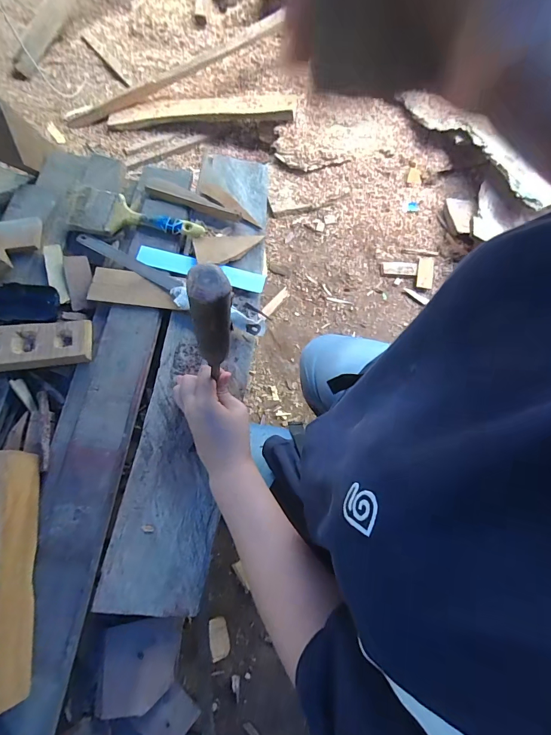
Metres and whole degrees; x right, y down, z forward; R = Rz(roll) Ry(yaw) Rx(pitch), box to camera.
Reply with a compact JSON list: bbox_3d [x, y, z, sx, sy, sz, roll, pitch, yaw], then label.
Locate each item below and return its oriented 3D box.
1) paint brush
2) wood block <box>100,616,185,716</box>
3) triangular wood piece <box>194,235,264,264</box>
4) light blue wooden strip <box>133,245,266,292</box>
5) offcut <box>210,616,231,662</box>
[{"bbox_3d":[-0.219,-0.224,0.549,0.217,0.025,0.071,15,69,4],"label":"paint brush"},{"bbox_3d":[-0.149,0.332,0.409,0.078,0.018,0.089,0,70,1],"label":"wood block"},{"bbox_3d":[-0.069,-0.183,0.557,0.107,0.012,0.054,-21,71,-24],"label":"triangular wood piece"},{"bbox_3d":[-0.107,-0.145,0.537,0.186,0.009,0.031,13,76,-2],"label":"light blue wooden strip"},{"bbox_3d":[-0.139,0.672,0.909,0.044,0.023,0.099,-7,91,-2],"label":"offcut"}]

